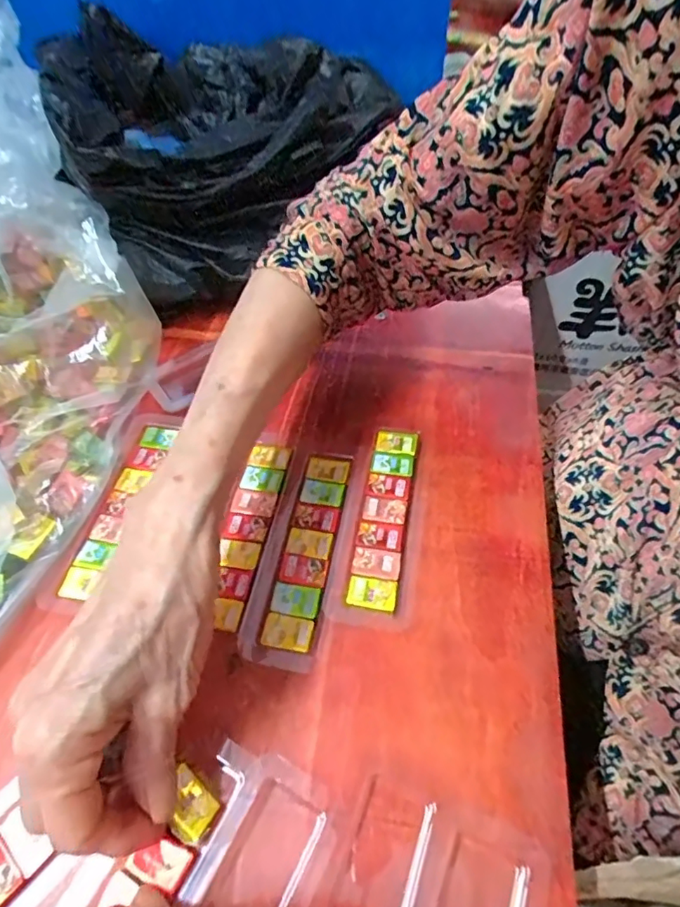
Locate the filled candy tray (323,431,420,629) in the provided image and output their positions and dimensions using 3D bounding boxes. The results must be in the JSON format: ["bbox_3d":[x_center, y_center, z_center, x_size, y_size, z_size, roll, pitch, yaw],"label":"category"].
[{"bbox_3d":[0.023,0.037,0.304,0.039,0.009,0.127,7,55,7],"label":"filled candy tray"}]

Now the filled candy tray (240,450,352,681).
[{"bbox_3d":[-0.021,0.051,0.296,0.040,0.008,0.131,8,55,7],"label":"filled candy tray"}]

